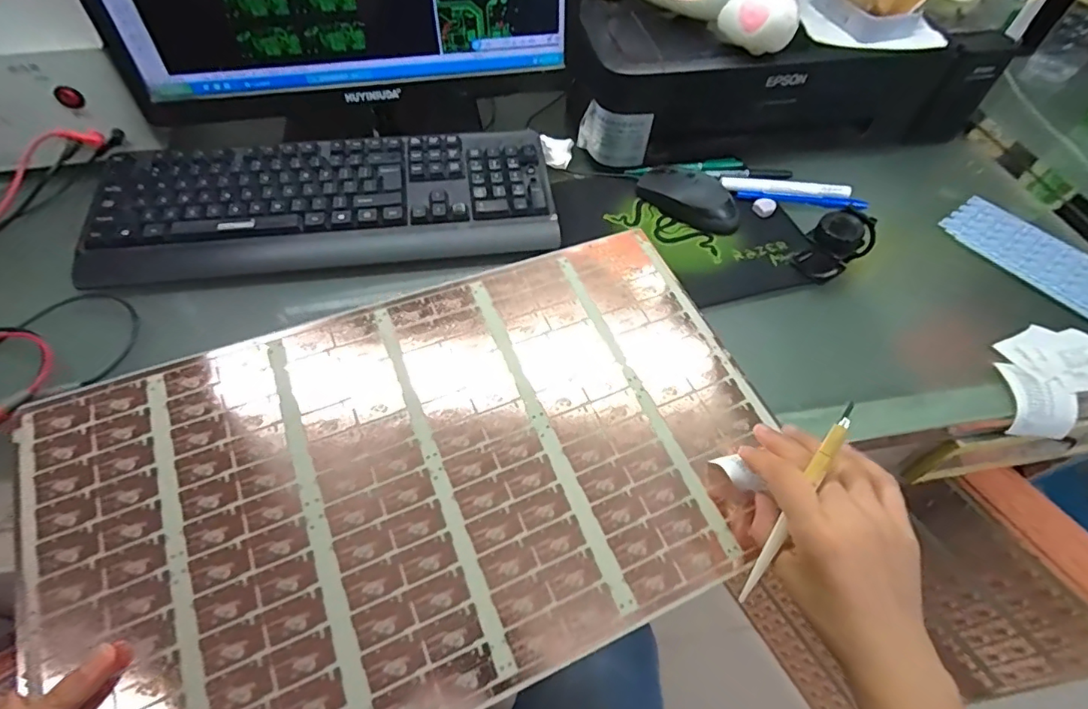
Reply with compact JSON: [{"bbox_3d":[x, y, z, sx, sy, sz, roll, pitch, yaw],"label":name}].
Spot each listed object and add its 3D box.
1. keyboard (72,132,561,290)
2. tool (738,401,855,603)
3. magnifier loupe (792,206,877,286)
[{"bbox_3d":[-0.208,-0.154,0.507,0.422,0.024,0.154,-7,56,-7],"label":"keyboard"},{"bbox_3d":[0.159,0.097,0.327,0.007,0.007,0.147,26,105,12],"label":"tool"},{"bbox_3d":[0.284,-0.108,0.499,0.056,0.061,0.045,-24,66,-17],"label":"magnifier loupe"}]

